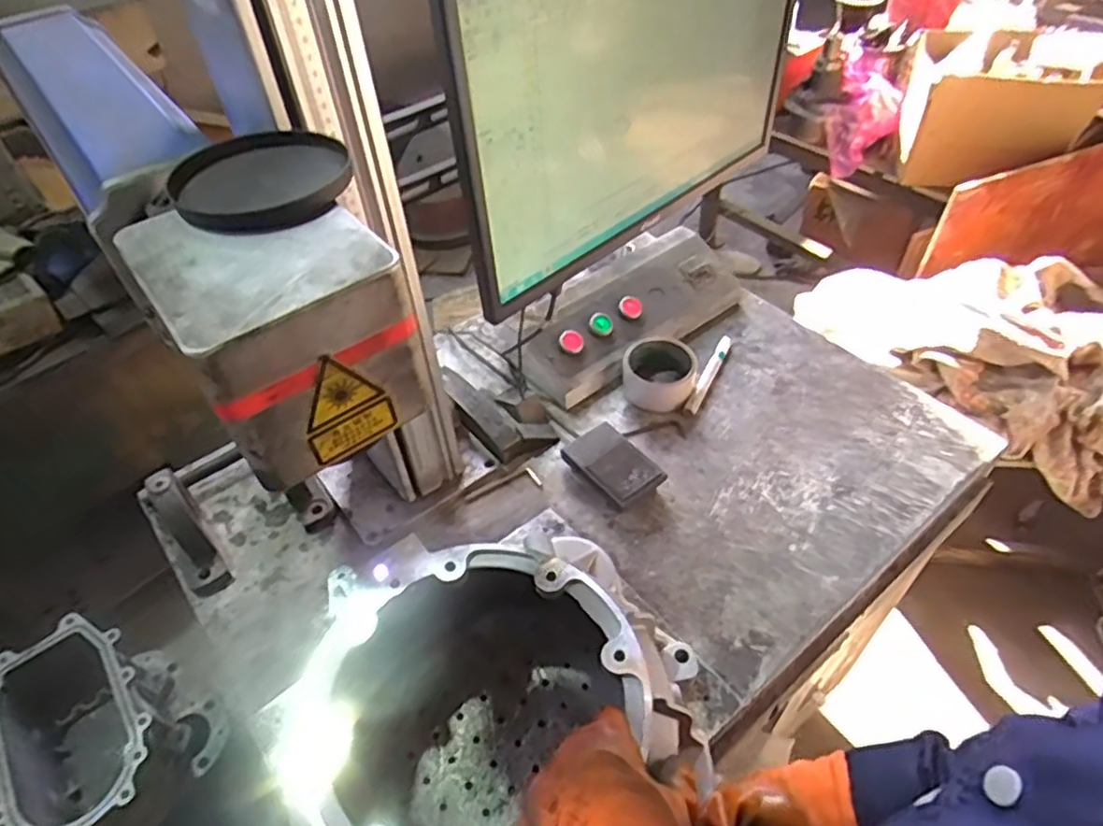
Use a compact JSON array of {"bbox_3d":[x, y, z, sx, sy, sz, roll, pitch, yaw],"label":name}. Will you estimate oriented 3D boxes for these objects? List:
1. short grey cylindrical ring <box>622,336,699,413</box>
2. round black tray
[{"bbox_3d":[0.132,-0.046,0.838,0.086,0.051,0.082,-2,48,2],"label":"short grey cylindrical ring"},{"bbox_3d":[-0.150,-0.121,0.353,0.082,0.014,0.080,-2,48,2],"label":"round black tray"}]

